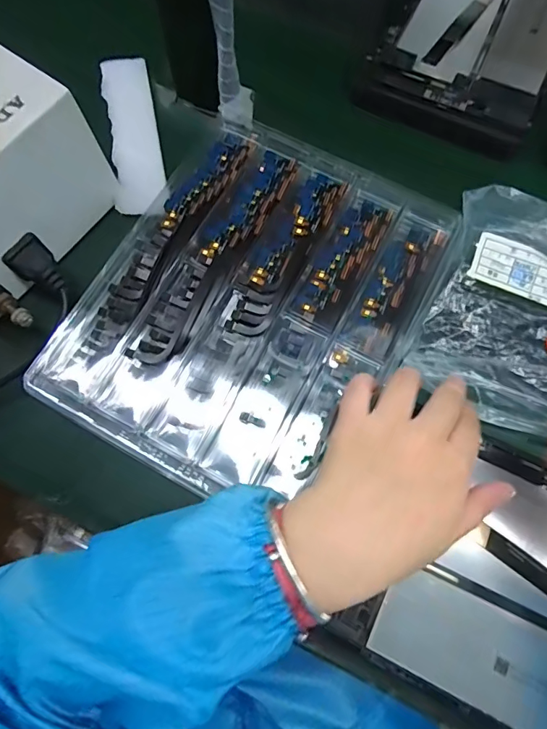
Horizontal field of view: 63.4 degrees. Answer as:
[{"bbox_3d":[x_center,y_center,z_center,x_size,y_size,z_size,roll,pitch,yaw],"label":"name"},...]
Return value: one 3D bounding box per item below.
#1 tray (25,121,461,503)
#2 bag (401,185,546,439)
[{"bbox_3d":[-0.010,-0.049,0.326,0.213,0.030,0.272,27,74,8],"label":"tray"},{"bbox_3d":[0.188,-0.042,0.322,0.135,0.025,0.176,22,73,7],"label":"bag"}]

